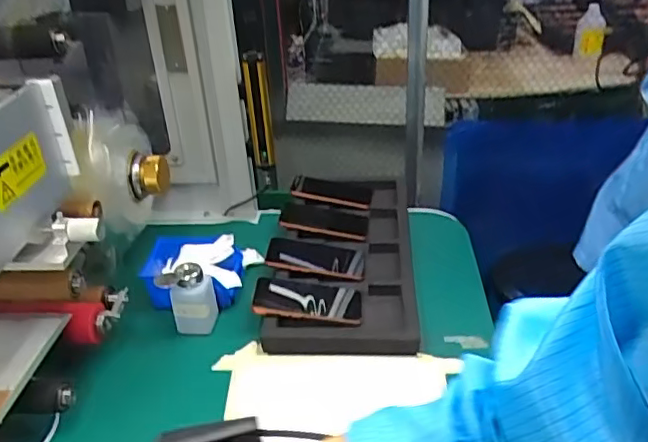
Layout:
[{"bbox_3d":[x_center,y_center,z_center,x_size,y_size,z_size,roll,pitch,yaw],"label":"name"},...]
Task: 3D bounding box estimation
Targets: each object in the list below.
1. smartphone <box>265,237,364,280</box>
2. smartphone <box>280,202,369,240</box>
[{"bbox_3d":[-0.013,0.060,0.956,0.157,0.013,0.085,13,33,2],"label":"smartphone"},{"bbox_3d":[-0.001,-0.001,1.049,0.157,0.006,0.086,8,35,2],"label":"smartphone"}]

